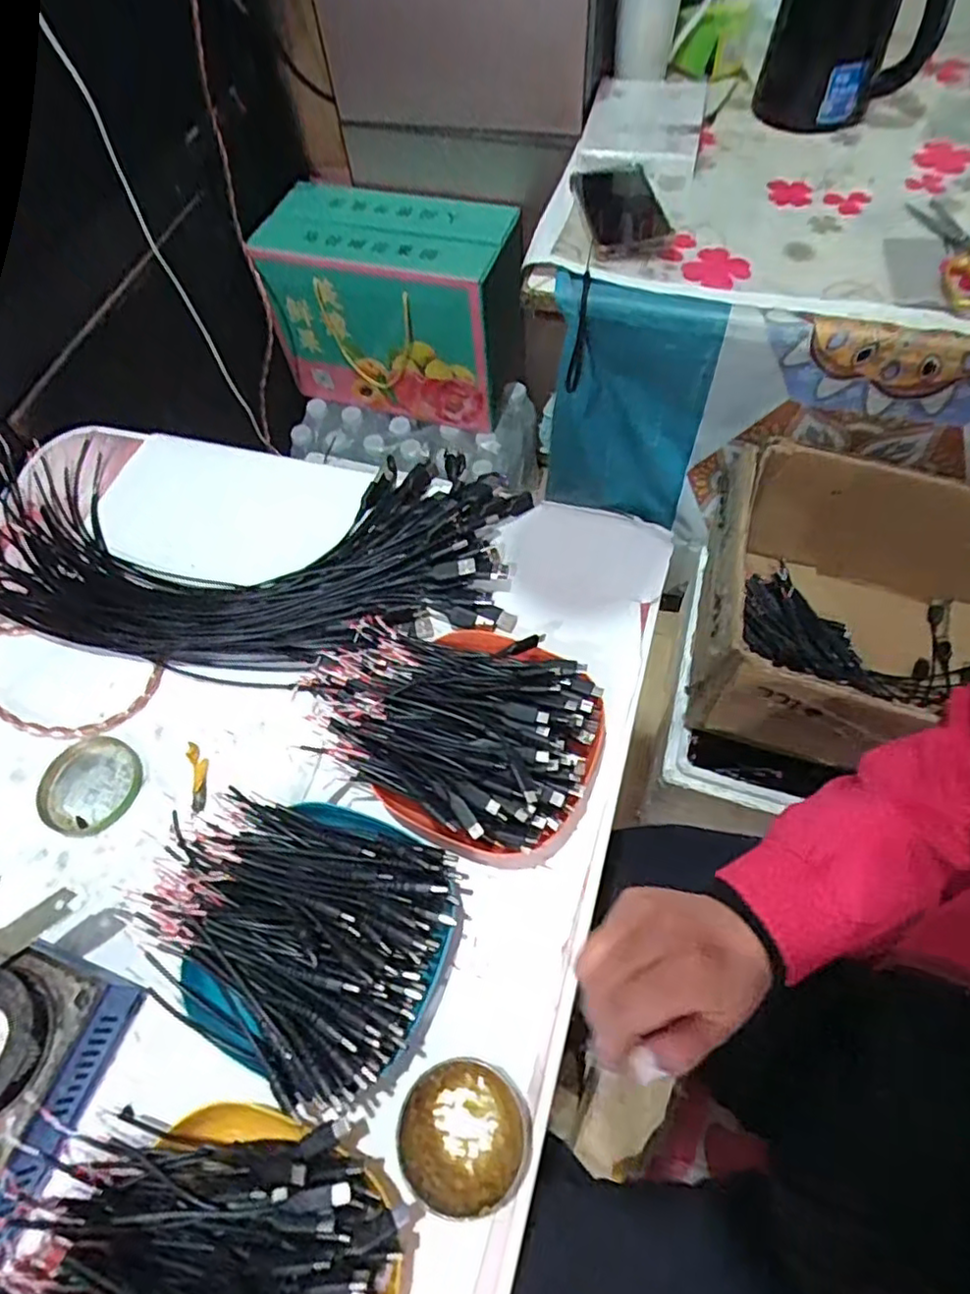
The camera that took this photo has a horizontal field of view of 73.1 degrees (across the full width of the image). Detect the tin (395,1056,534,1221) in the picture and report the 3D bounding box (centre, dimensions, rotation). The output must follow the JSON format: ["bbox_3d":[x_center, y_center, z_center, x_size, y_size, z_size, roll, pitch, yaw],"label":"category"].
[{"bbox_3d":[-0.010,0.246,0.331,0.064,0.028,0.059,-1,62,3],"label":"tin"}]

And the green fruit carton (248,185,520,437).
[{"bbox_3d":[-0.121,-0.486,0.947,0.328,0.239,0.157,15,64,11],"label":"green fruit carton"}]

